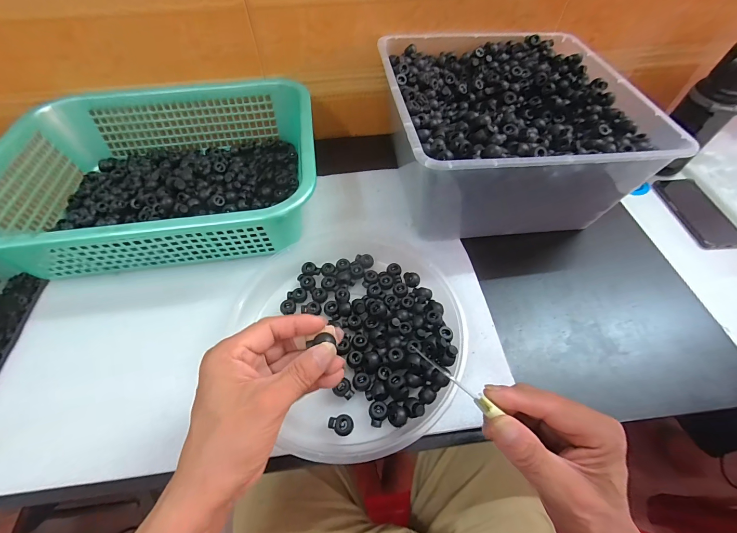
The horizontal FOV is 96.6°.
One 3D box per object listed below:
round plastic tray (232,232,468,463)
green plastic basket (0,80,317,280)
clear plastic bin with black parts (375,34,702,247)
[{"bbox_3d":[-0.009,0.050,0.354,0.227,0.037,0.251,-27,60,-17],"label":"round plastic tray"},{"bbox_3d":[-0.261,-0.128,0.437,0.380,0.093,0.284,-6,56,-5],"label":"green plastic basket"},{"bbox_3d":[0.177,-0.187,0.454,0.293,0.134,0.296,-4,56,-3],"label":"clear plastic bin with black parts"}]

